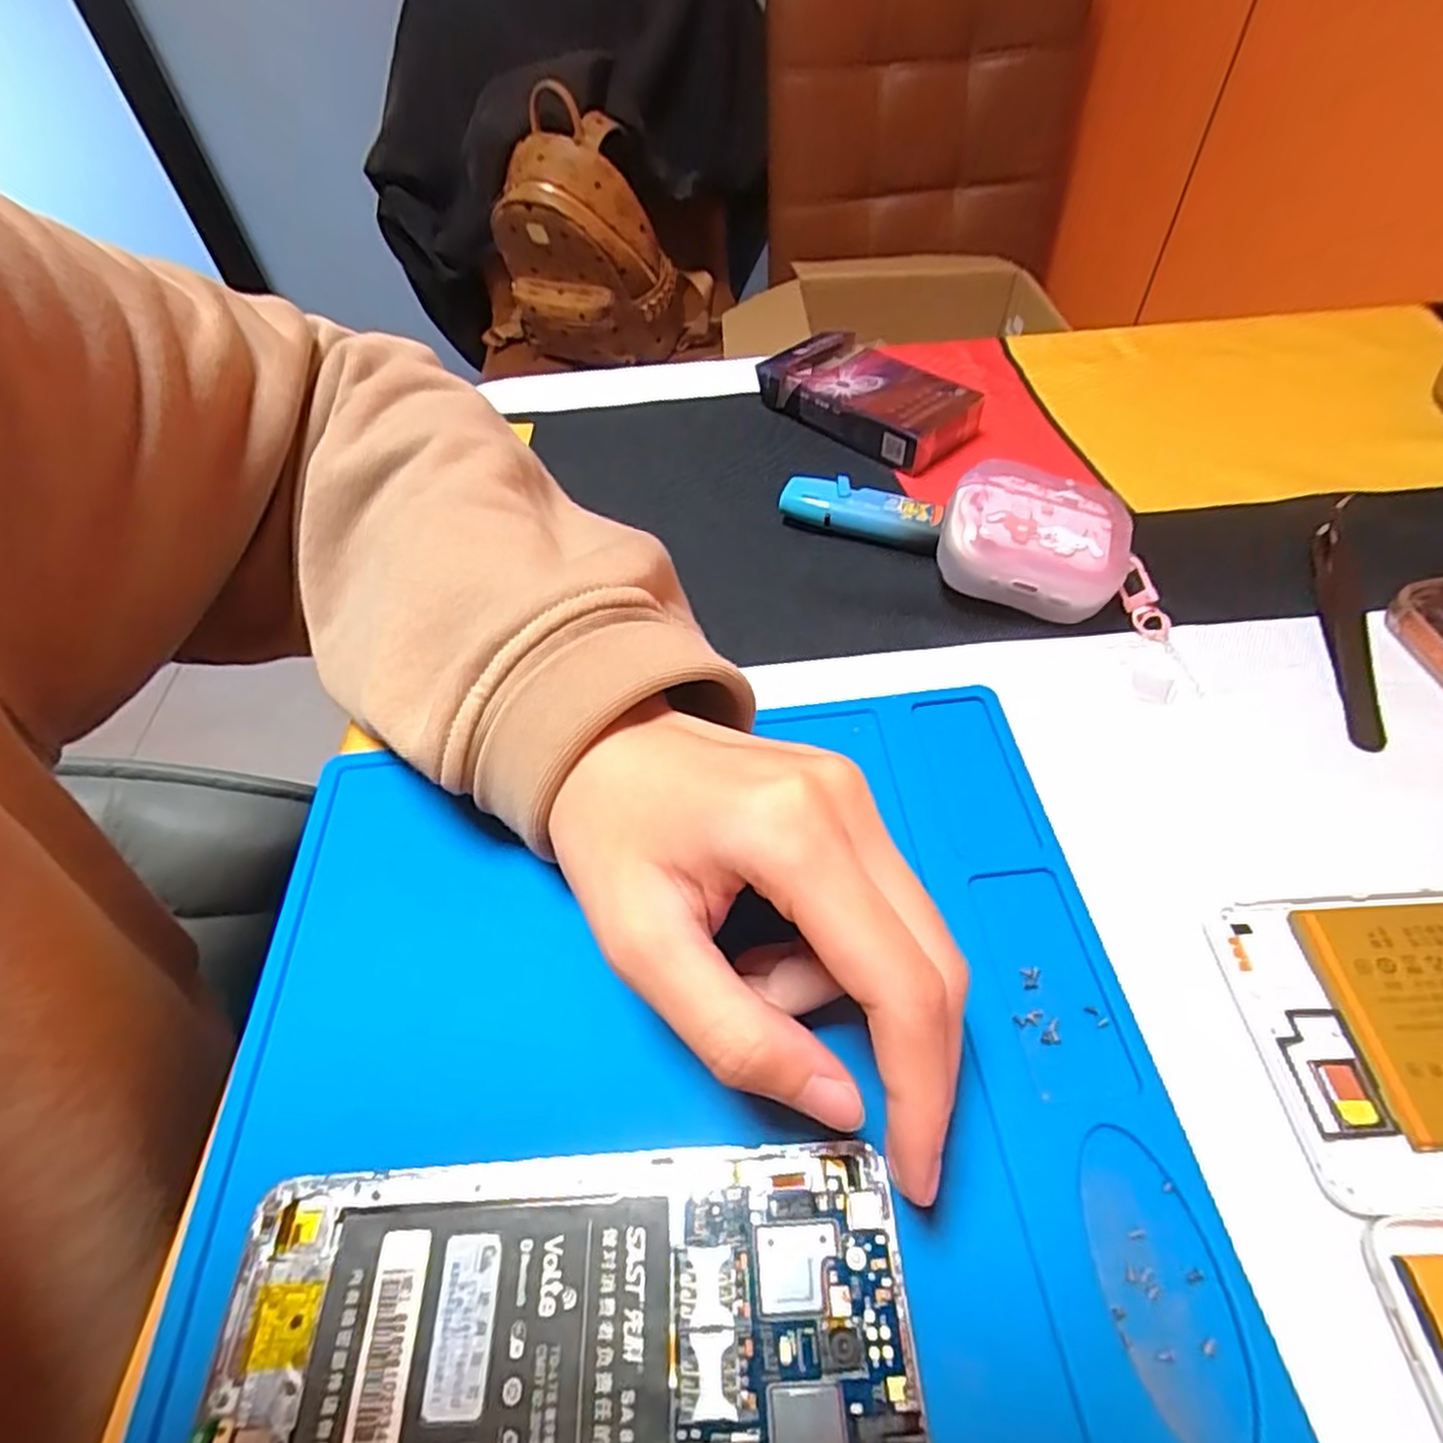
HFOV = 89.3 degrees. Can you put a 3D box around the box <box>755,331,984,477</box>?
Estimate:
[{"bbox_3d":[0.069,-0.161,0.359,0.108,0.024,0.047,36,62,27],"label":"box"}]

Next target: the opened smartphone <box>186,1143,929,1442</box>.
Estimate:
[{"bbox_3d":[-0.032,0.128,0.145,0.139,0.006,0.069,-6,52,1],"label":"opened smartphone"}]

